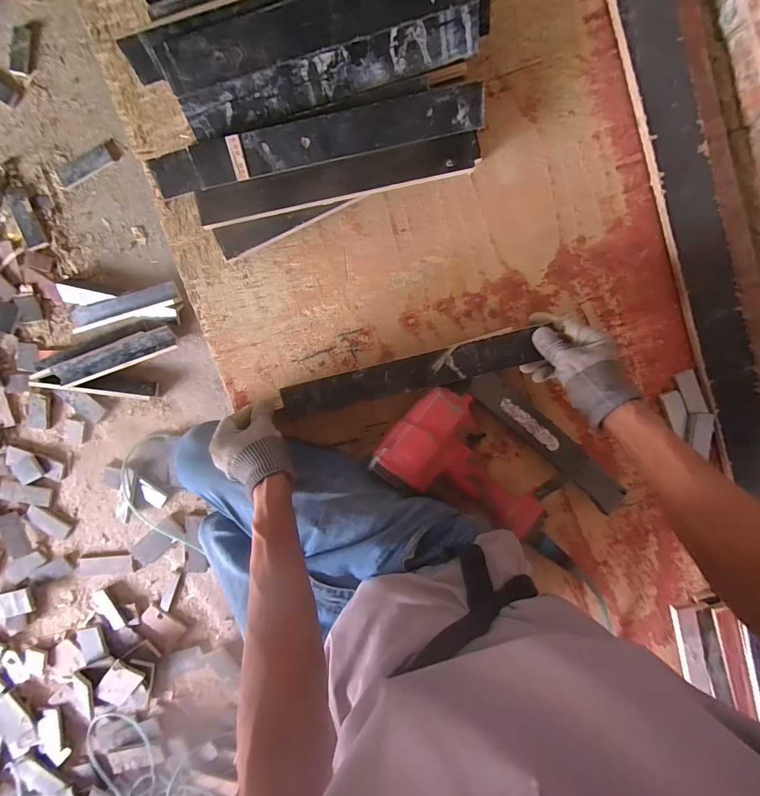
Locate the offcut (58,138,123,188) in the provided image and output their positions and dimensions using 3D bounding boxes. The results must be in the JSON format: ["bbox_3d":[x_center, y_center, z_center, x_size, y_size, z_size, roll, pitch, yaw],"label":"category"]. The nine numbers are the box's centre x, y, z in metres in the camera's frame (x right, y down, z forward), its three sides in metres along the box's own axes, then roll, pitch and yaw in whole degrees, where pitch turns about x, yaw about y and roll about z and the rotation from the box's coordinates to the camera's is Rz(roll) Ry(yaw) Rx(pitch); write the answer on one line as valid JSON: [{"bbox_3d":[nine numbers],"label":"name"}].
[{"bbox_3d":[-0.910,-0.731,1.129,0.216,0.016,0.066,-27,95,2],"label":"offcut"}]

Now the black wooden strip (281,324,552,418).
[{"bbox_3d":[0.035,-0.030,0.490,0.336,0.010,0.048,-14,96,4],"label":"black wooden strip"}]

